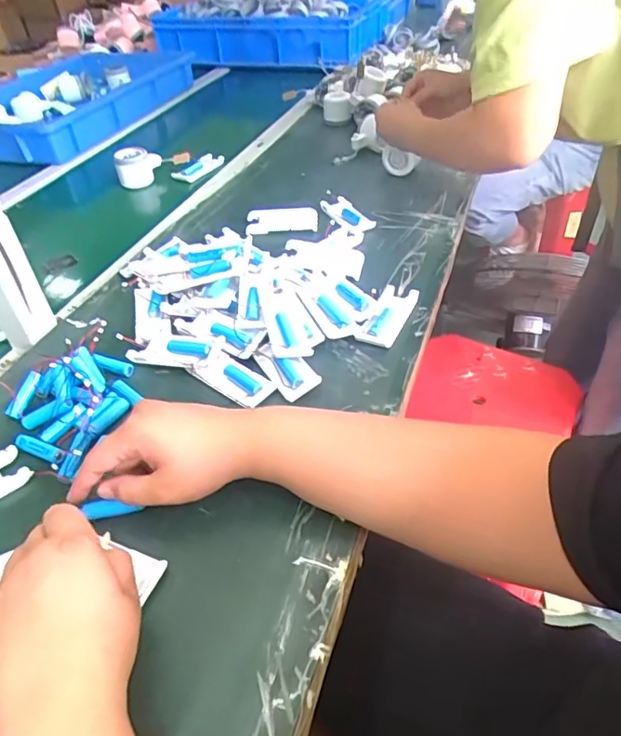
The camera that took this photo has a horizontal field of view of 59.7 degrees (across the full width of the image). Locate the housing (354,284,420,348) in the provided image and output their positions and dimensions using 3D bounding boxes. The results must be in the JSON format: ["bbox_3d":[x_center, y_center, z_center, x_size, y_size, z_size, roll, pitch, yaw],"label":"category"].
[{"bbox_3d":[0.090,-0.060,0.615,0.041,0.017,0.108,17,47,20],"label":"housing"}]

